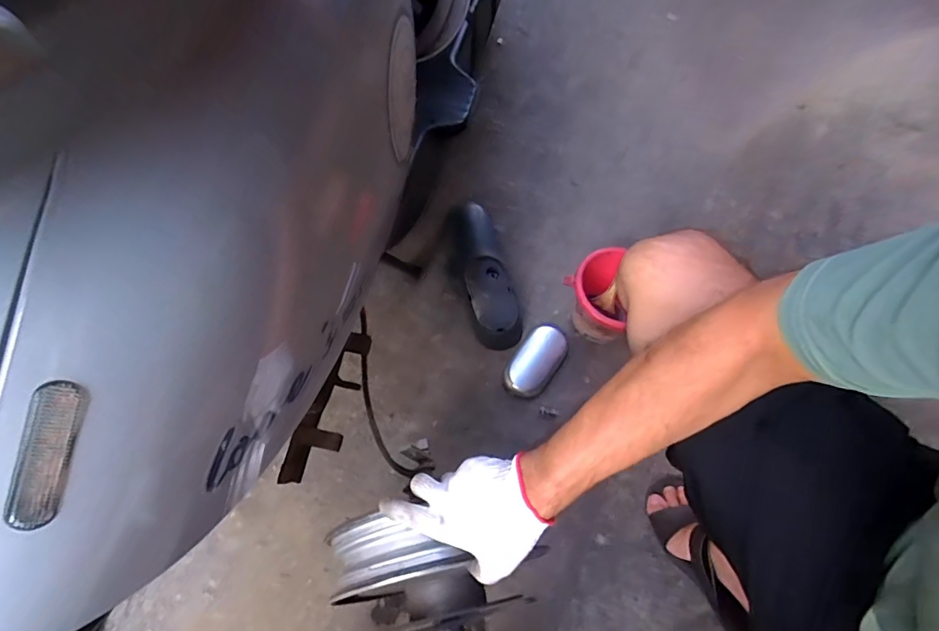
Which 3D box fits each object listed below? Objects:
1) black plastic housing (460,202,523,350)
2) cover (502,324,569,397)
[{"bbox_3d":[0.033,-0.093,0.933,0.098,0.067,0.318,-6,66,-5],"label":"black plastic housing"},{"bbox_3d":[0.123,0.079,0.867,0.078,0.042,0.151,35,69,12],"label":"cover"}]

